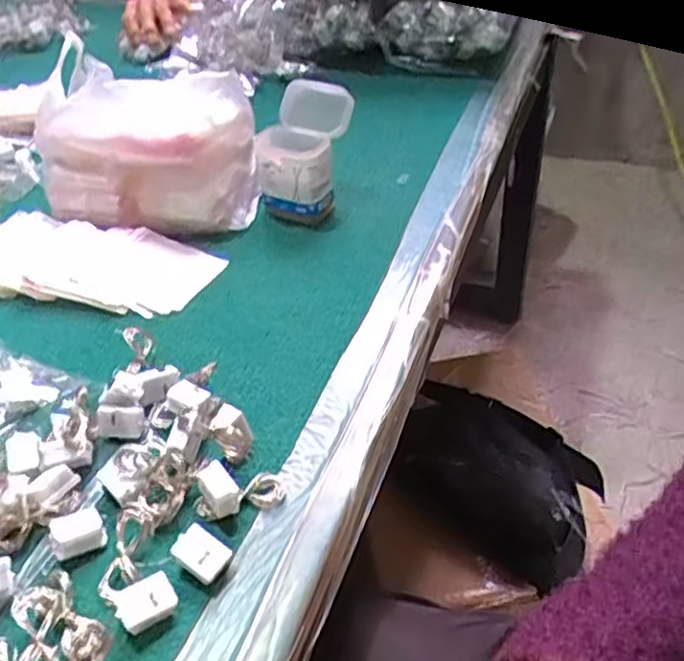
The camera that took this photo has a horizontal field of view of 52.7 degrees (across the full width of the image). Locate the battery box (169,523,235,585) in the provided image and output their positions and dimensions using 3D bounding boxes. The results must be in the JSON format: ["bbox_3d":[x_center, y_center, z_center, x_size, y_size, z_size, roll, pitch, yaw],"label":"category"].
[{"bbox_3d":[-0.074,0.118,0.365,0.027,0.018,0.020,22,47,25],"label":"battery box"}]

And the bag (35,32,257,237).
[{"bbox_3d":[-0.179,-0.166,0.602,0.193,0.122,0.119,11,43,18],"label":"bag"}]

